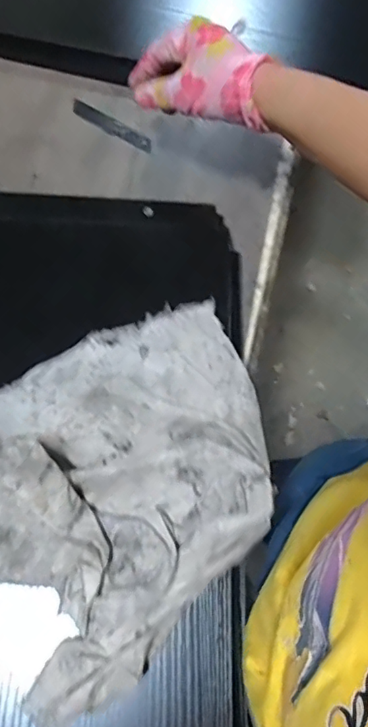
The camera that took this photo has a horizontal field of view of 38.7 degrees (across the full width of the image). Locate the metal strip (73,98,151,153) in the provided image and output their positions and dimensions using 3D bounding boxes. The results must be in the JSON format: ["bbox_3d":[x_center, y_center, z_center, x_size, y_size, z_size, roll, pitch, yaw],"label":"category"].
[{"bbox_3d":[-0.078,-0.254,0.560,0.097,0.004,0.018,31,81,3],"label":"metal strip"}]

